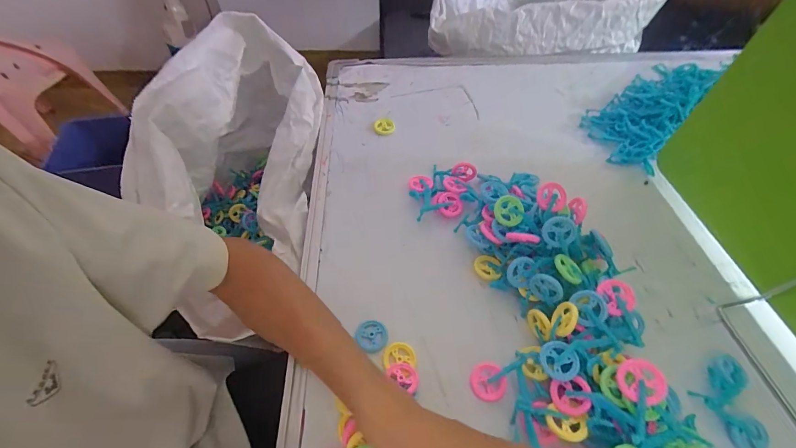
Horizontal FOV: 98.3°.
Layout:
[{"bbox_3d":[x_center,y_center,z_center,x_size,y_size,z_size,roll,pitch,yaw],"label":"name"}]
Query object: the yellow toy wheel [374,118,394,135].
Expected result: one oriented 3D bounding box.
[{"bbox_3d":[-0.020,-0.142,0.498,0.028,0.011,0.028,0,55,0],"label":"yellow toy wheel"}]

